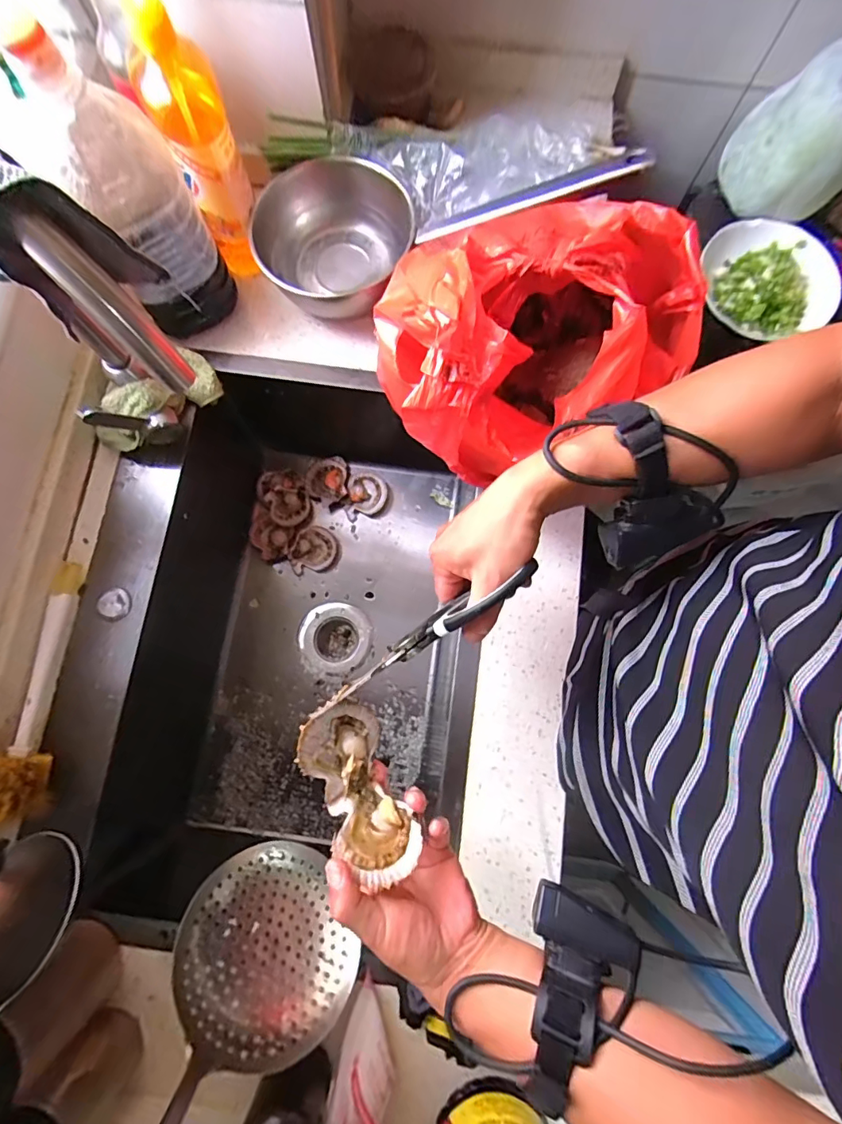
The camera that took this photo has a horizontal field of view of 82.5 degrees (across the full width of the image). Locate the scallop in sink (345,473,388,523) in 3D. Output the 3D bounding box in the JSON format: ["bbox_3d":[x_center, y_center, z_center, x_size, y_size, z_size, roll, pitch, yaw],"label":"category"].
[{"bbox_3d":[-0.088,-0.104,0.785,0.067,0.034,0.080,7,79,1],"label":"scallop in sink"}]

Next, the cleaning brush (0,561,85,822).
[{"bbox_3d":[-0.401,0.124,0.490,0.050,0.064,0.255,-2,79,0],"label":"cleaning brush"}]

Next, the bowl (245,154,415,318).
[{"bbox_3d":[-0.099,-0.378,0.573,0.186,0.076,0.166,-18,80,-3],"label":"bowl"}]

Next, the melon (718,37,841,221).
[{"bbox_3d":[0.496,-0.542,0.609,0.122,0.156,0.123,0,79,0],"label":"melon"}]

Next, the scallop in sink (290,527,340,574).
[{"bbox_3d":[-0.167,-0.019,0.760,0.075,0.015,0.071,0,79,0],"label":"scallop in sink"}]

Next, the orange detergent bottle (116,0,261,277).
[{"bbox_3d":[-0.229,-0.438,0.489,0.068,0.265,0.090,-21,80,-4],"label":"orange detergent bottle"}]

